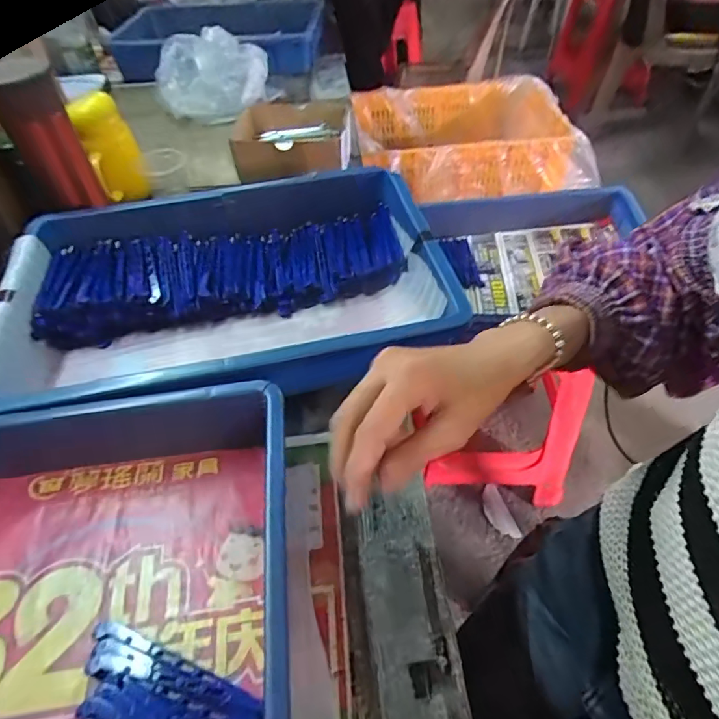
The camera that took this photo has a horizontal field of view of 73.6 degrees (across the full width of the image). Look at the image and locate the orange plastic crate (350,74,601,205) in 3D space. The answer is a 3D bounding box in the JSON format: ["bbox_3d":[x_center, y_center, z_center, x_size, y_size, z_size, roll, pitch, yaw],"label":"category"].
[{"bbox_3d":[0.252,-0.527,1.138,0.488,0.149,0.353,-9,49,-5],"label":"orange plastic crate"}]

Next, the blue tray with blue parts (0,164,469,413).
[{"bbox_3d":[-0.128,-0.070,0.503,0.427,0.093,0.265,-11,49,-7],"label":"blue tray with blue parts"}]

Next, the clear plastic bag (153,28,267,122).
[{"bbox_3d":[-0.253,-0.492,0.815,0.186,0.125,0.157,-12,50,-5],"label":"clear plastic bag"}]

